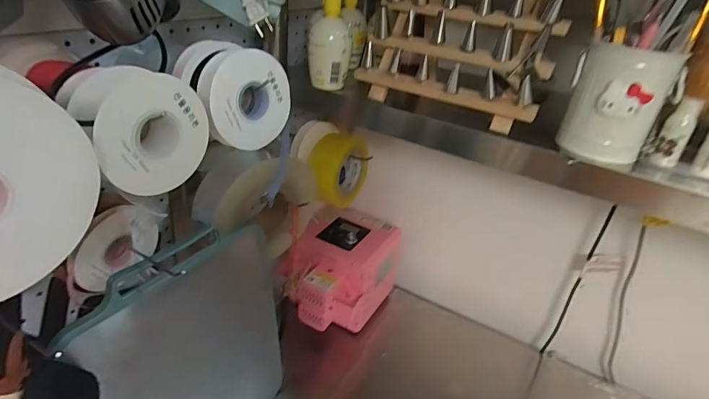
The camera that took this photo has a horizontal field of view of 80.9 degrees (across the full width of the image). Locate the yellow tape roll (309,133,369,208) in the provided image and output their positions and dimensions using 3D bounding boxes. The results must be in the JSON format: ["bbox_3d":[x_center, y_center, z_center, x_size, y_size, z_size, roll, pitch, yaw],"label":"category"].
[{"bbox_3d":[-0.031,-0.051,0.741,0.053,0.125,0.138,23,35,28],"label":"yellow tape roll"}]

